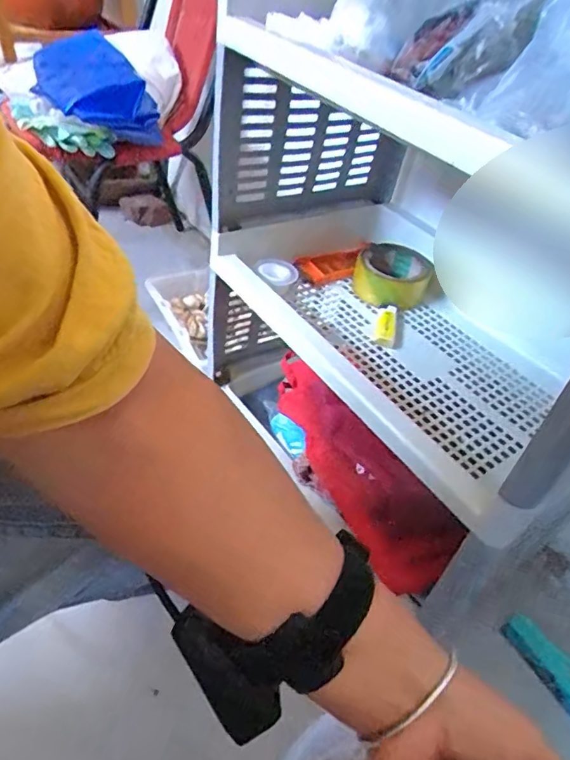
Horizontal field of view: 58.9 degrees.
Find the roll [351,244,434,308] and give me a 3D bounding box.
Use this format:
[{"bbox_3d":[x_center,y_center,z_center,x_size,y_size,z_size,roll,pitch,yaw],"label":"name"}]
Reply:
[{"bbox_3d":[0.142,-0.140,0.674,0.100,0.042,0.097,4,42,-4],"label":"roll"}]

